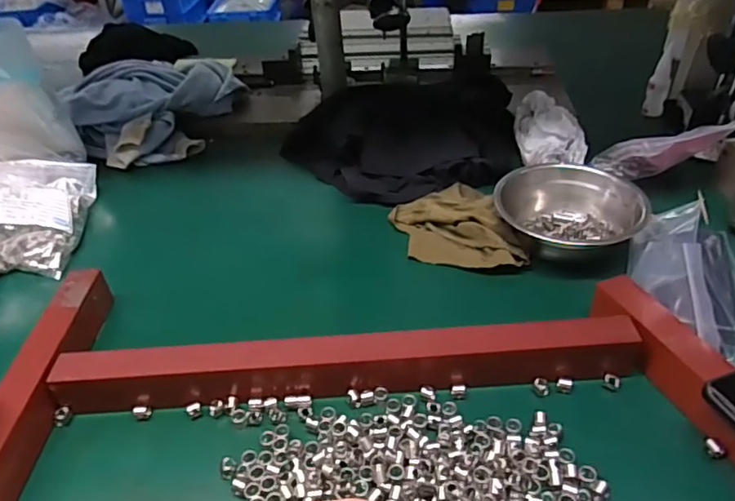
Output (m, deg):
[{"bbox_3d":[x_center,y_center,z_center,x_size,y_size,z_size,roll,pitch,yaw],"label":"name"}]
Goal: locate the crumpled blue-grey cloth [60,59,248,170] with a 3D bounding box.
[{"bbox_3d":[-0.273,-0.194,0.735,0.220,0.069,0.193,-17,41,-15],"label":"crumpled blue-grey cloth"}]

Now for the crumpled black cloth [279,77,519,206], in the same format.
[{"bbox_3d":[0.041,-0.128,0.625,0.253,0.076,0.170,-7,40,-3],"label":"crumpled black cloth"}]

